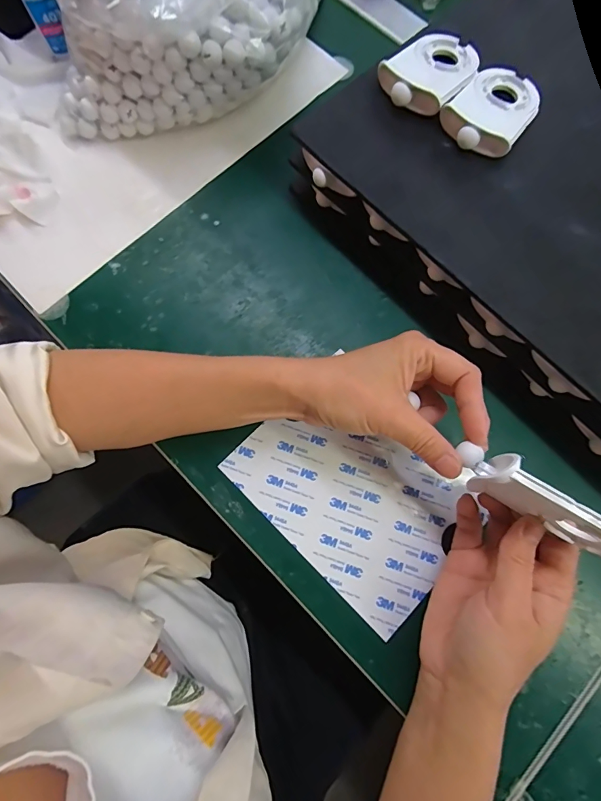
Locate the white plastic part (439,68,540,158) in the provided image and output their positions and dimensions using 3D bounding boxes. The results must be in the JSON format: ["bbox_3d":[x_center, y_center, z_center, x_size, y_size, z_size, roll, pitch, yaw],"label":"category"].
[{"bbox_3d":[0.150,-0.226,0.308,0.057,0.017,0.088,40,79,8],"label":"white plastic part"}]

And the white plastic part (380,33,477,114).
[{"bbox_3d":[0.103,-0.262,0.315,0.058,0.015,0.085,39,79,8],"label":"white plastic part"}]

